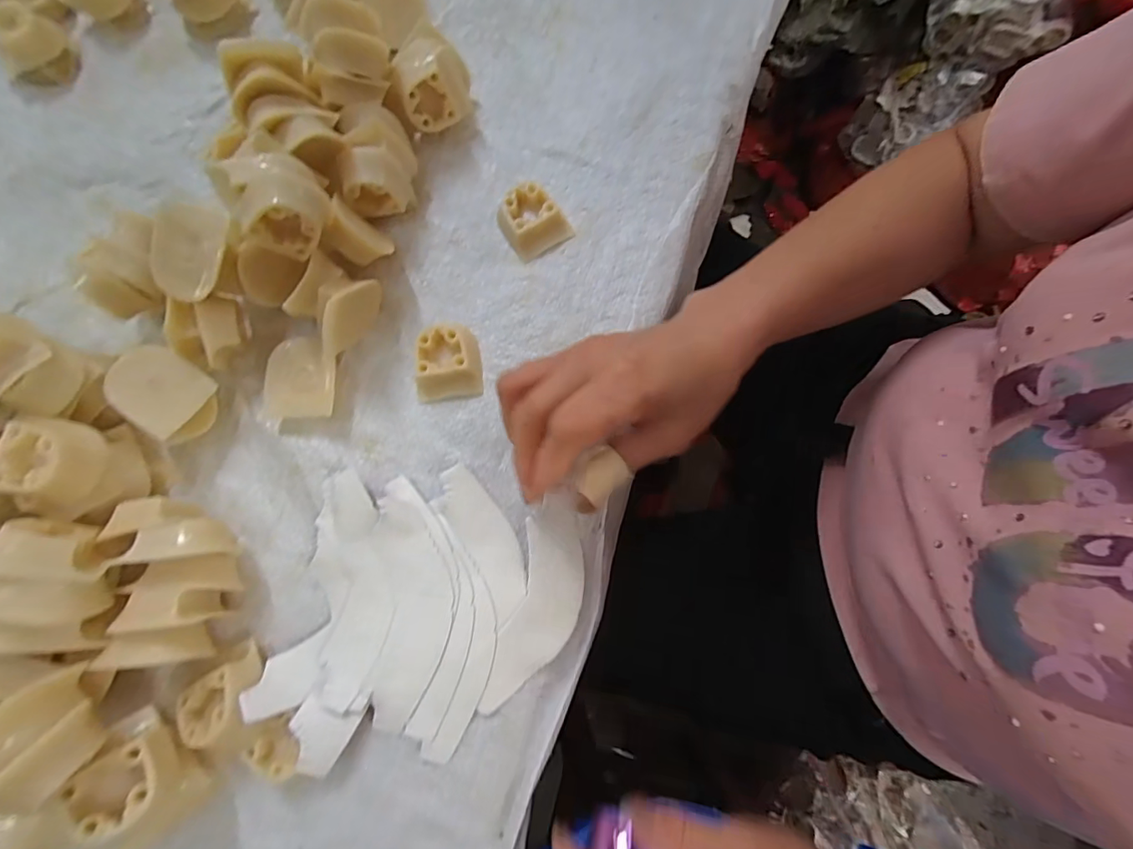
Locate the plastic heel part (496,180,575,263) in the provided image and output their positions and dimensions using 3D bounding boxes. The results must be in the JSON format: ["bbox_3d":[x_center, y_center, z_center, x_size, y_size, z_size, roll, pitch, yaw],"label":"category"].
[{"bbox_3d":[-0.021,-0.128,0.305,0.038,0.019,0.038,-29,77,-5],"label":"plastic heel part"}]

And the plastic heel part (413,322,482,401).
[{"bbox_3d":[-0.069,-0.037,0.287,0.037,0.017,0.041,-5,76,0],"label":"plastic heel part"}]

